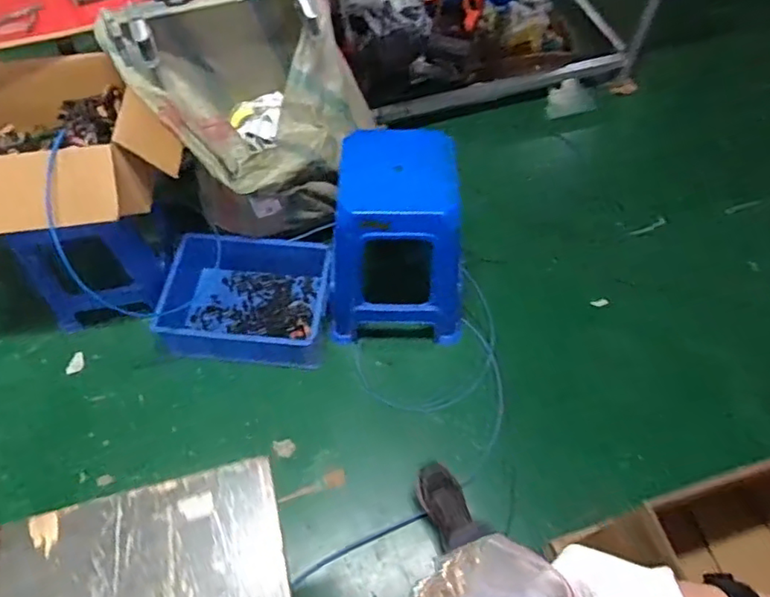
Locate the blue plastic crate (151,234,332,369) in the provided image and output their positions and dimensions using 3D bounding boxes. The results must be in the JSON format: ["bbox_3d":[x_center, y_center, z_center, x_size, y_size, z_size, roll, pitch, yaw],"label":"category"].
[{"bbox_3d":[-0.429,0.002,1.834,0.500,0.149,0.390,3,59,2],"label":"blue plastic crate"}]

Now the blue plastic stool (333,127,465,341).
[{"bbox_3d":[0.038,-0.158,1.708,0.397,0.555,0.346,1,58,1],"label":"blue plastic stool"}]

